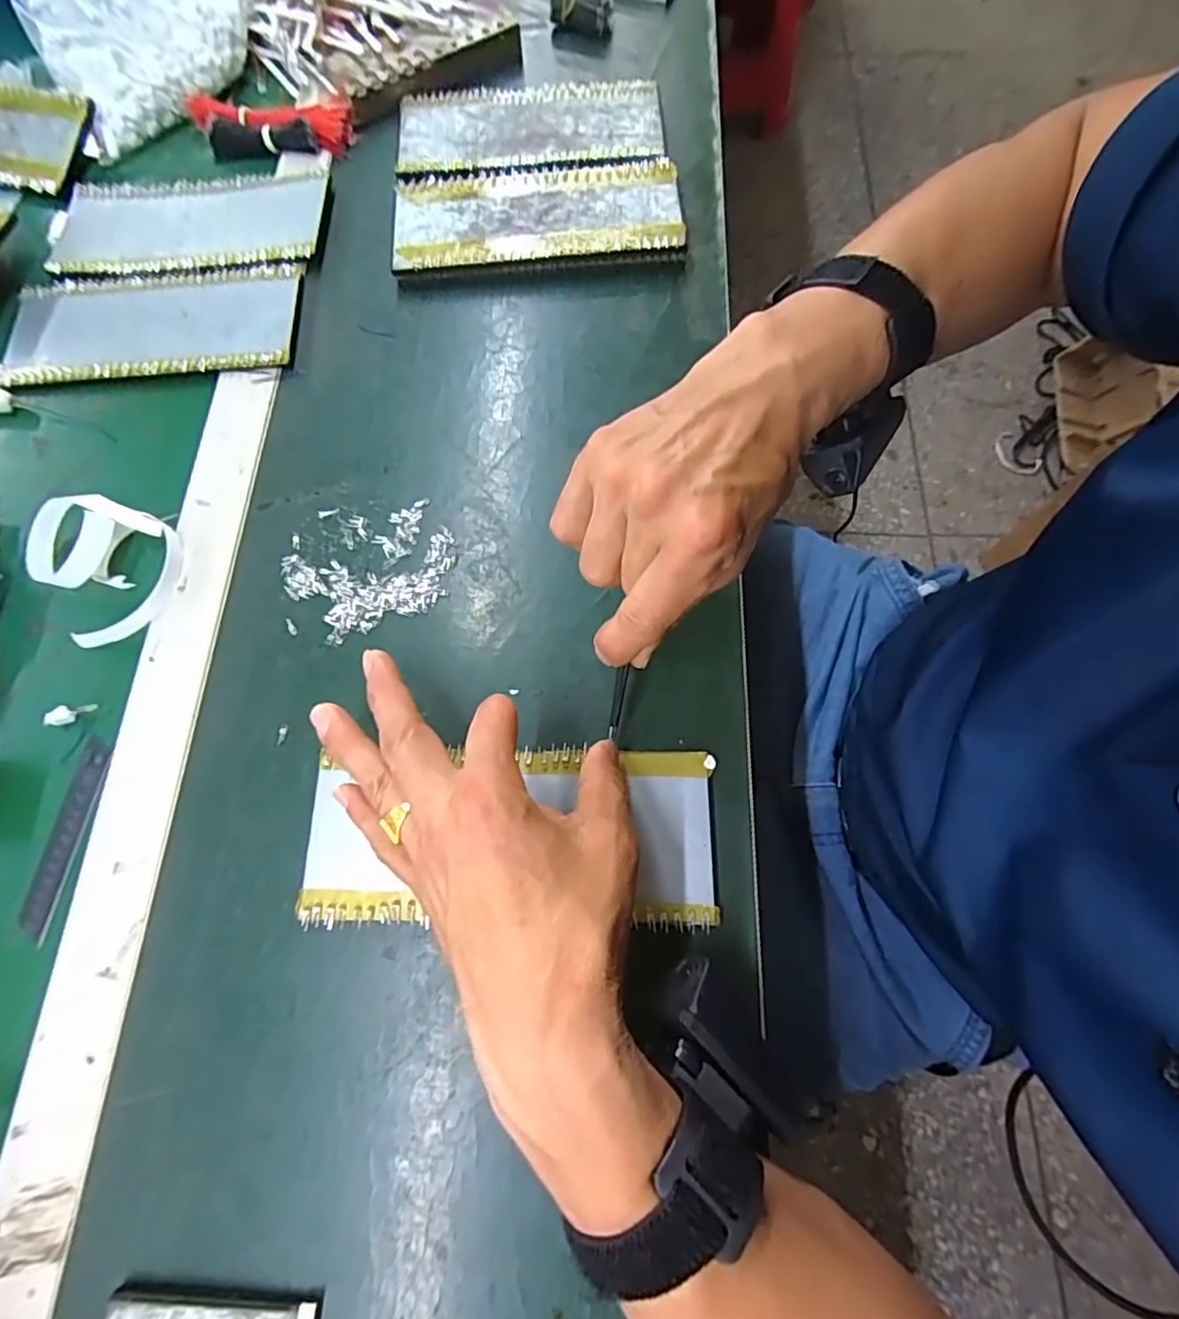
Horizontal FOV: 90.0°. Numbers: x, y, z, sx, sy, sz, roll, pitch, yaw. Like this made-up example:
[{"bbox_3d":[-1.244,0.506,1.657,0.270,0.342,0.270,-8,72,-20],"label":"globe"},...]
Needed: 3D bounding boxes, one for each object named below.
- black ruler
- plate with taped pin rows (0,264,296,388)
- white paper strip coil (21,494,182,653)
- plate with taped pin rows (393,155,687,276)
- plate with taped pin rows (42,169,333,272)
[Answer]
[{"bbox_3d":[-0.277,0.093,0.312,0.020,0.004,0.100,7,75,9],"label":"black ruler"},{"bbox_3d":[-0.303,-0.228,0.404,0.204,0.010,0.085,-3,72,1],"label":"plate with taped pin rows"},{"bbox_3d":[-0.279,-0.058,0.339,0.074,0.021,0.085,-42,76,-10],"label":"white paper strip coil"},{"bbox_3d":[-0.036,-0.311,0.416,0.197,0.019,0.094,-3,72,1],"label":"plate with taped pin rows"},{"bbox_3d":[-0.292,-0.319,0.429,0.198,0.008,0.089,-1,72,2],"label":"plate with taped pin rows"}]

